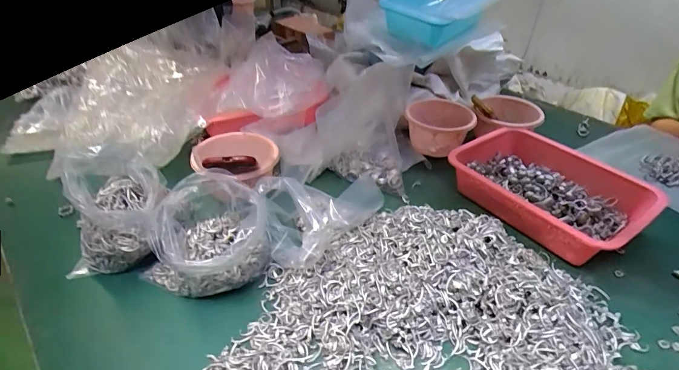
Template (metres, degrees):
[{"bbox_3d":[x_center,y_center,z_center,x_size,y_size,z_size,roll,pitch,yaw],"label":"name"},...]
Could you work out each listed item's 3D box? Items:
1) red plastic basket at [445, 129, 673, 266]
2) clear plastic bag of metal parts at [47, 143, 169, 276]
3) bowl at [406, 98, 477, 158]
[{"bbox_3d":[0.374,0.004,0.690,0.208,0.069,0.300,-28,47,-32],"label":"red plastic basket"},{"bbox_3d":[-0.324,0.040,0.556,0.137,0.153,0.139,-13,40,-17],"label":"clear plastic bag of metal parts"},{"bbox_3d":[0.214,-0.124,0.838,0.138,0.080,0.166,10,39,10],"label":"bowl"}]

